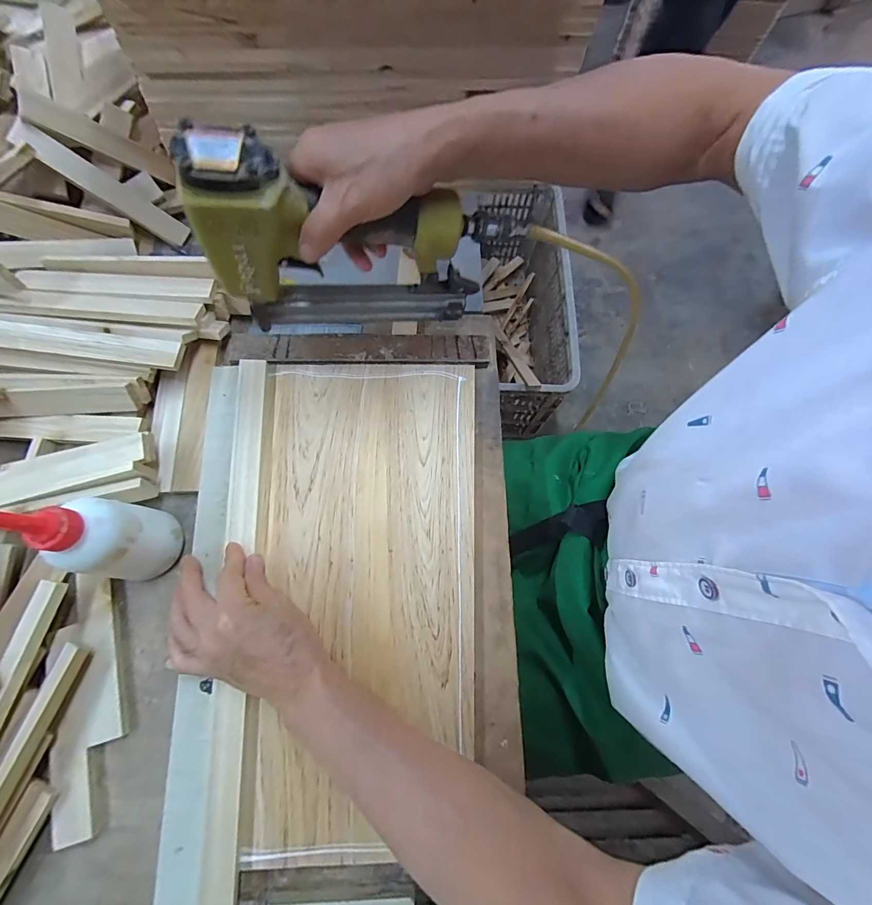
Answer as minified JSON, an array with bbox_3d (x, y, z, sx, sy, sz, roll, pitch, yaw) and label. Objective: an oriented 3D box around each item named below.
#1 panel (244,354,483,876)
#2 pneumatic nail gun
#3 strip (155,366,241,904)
[{"bbox_3d":[-0.055,0.104,0.380,0.200,0.015,0.416,-3,72,-2],"label":"panel"},{"bbox_3d":[-0.053,-0.173,0.337,0.230,0.173,0.049,-14,73,-6],"label":"pneumatic nail gun"},{"bbox_3d":[-0.202,0.128,0.357,0.030,0.011,0.452,-4,71,-2],"label":"strip"}]

